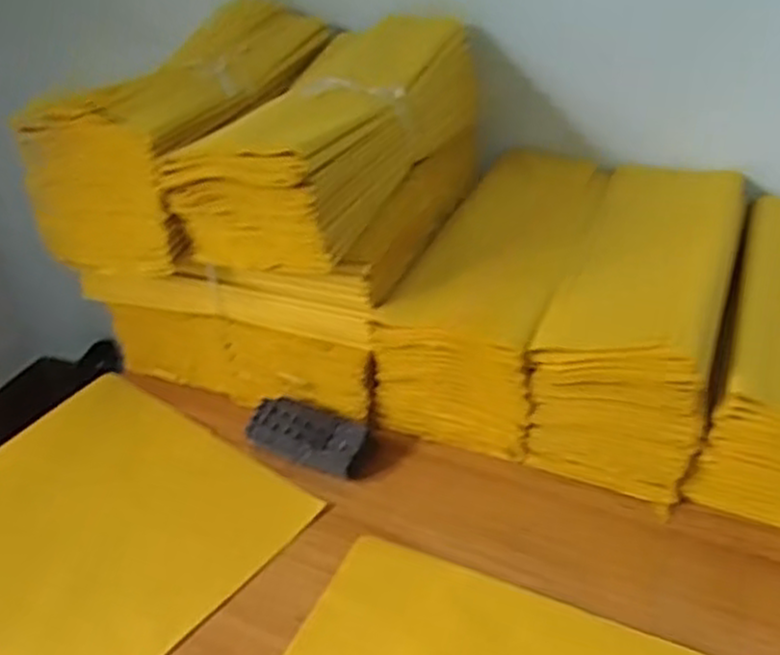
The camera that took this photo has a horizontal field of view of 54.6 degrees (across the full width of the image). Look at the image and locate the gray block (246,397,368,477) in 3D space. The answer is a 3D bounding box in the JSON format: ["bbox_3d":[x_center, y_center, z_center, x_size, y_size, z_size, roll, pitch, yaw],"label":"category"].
[{"bbox_3d":[-0.073,0.093,0.649,0.102,0.027,0.050,12,39,23],"label":"gray block"}]

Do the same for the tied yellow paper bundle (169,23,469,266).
[{"bbox_3d":[-0.038,-0.173,0.676,0.141,0.106,0.312,14,40,26],"label":"tied yellow paper bundle"}]

